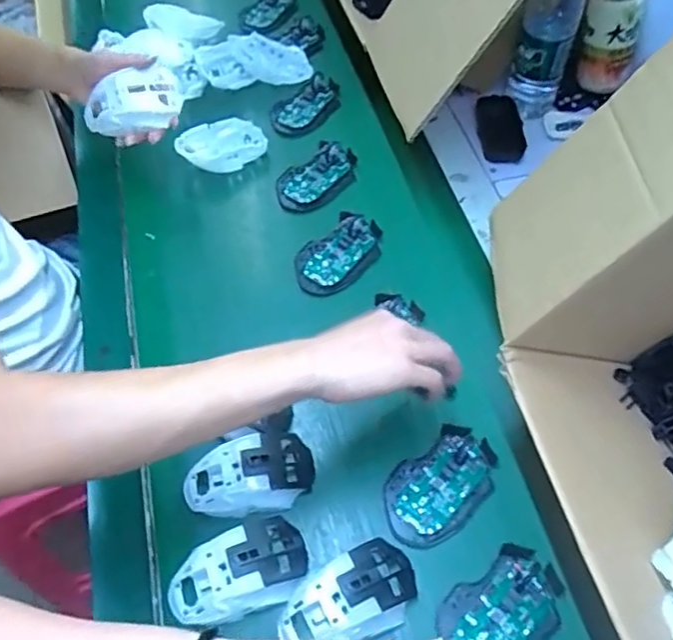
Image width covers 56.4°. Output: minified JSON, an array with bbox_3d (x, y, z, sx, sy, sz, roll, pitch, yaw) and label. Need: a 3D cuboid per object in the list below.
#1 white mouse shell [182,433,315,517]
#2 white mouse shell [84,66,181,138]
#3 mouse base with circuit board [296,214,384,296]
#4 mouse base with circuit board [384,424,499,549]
[{"bbox_3d":[-0.079,0.142,0.564,0.116,0.038,0.071,-21,58,-9],"label":"white mouse shell"},{"bbox_3d":[-0.231,-0.244,0.712,0.107,0.043,0.064,-24,58,-11],"label":"white mouse shell"},{"bbox_3d":[0.001,-0.077,0.713,0.072,0.017,0.112,35,66,22],"label":"mouse base with circuit board"},{"bbox_3d":[0.094,0.147,0.563,0.115,0.014,0.073,-34,61,-17],"label":"mouse base with circuit board"}]

